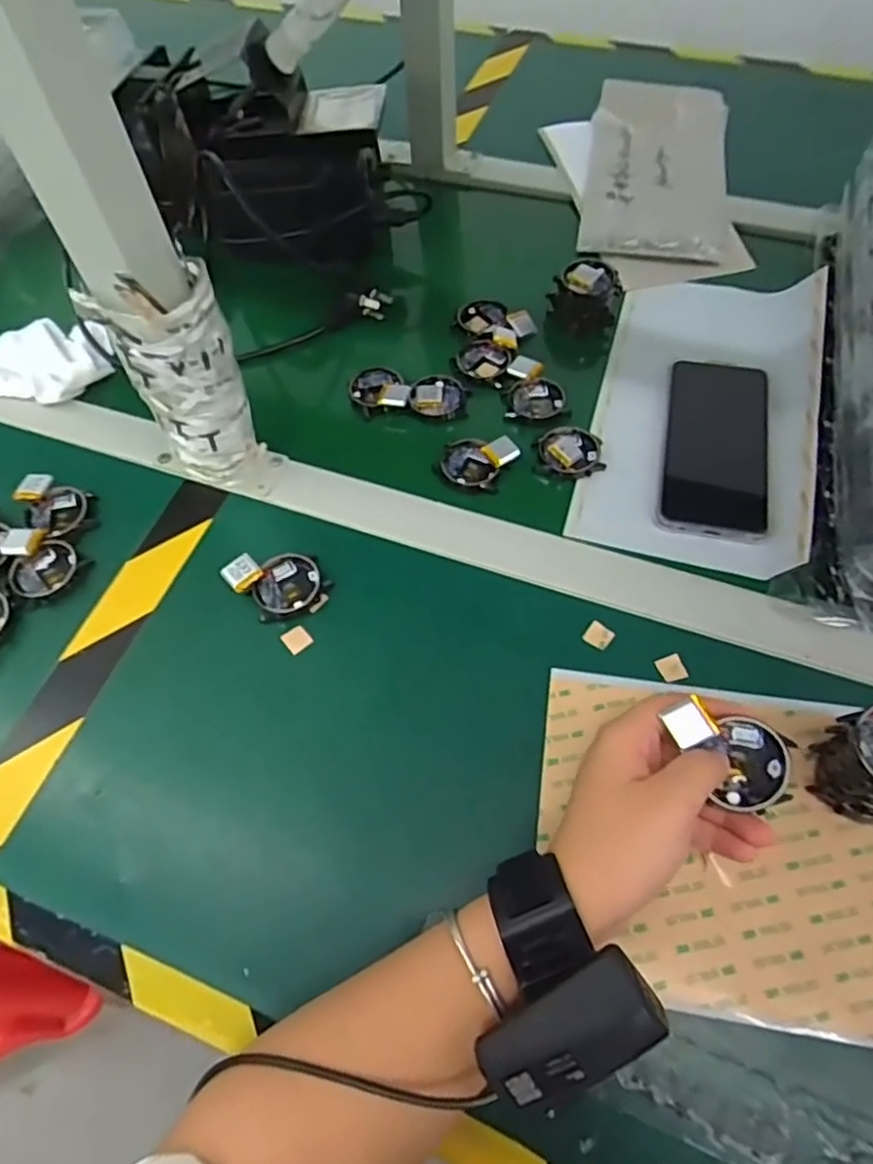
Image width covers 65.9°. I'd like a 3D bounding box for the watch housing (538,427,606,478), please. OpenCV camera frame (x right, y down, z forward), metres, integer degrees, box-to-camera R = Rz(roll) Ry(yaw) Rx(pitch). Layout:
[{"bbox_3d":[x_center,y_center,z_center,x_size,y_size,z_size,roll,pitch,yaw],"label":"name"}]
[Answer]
[{"bbox_3d":[0.102,-0.099,0.507,0.045,0.016,0.044,-3,59,1],"label":"watch housing"}]

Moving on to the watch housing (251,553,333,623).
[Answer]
[{"bbox_3d":[-0.097,0.003,0.453,0.048,0.015,0.042,-15,60,-6],"label":"watch housing"}]

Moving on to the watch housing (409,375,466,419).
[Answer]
[{"bbox_3d":[0.002,-0.152,0.544,0.044,0.007,0.038,6,60,6],"label":"watch housing"}]

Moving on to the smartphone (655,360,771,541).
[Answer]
[{"bbox_3d":[0.208,-0.101,0.495,0.075,0.010,0.158,11,61,9],"label":"smartphone"}]

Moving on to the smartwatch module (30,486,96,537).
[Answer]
[{"bbox_3d":[-0.274,-0.052,0.489,0.038,0.006,0.040,23,63,15],"label":"smartwatch module"}]

